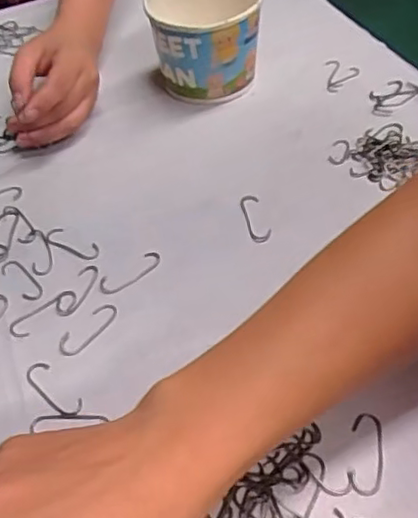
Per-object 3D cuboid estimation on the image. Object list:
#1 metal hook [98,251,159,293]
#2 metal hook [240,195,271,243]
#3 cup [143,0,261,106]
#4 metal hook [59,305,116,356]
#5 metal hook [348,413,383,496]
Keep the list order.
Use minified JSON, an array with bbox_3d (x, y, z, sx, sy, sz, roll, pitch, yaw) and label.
[{"bbox_3d":[-0.051,0.008,0.409,0.044,0.004,0.017,-29,52,-20],"label":"metal hook"},{"bbox_3d":[0.031,-0.028,0.436,0.014,0.005,0.046,-11,48,-5],"label":"metal hook"},{"bbox_3d":[-0.003,-0.182,0.521,0.085,0.078,0.079,-2,48,3],"label":"cup"},{"bbox_3d":[-0.073,0.042,0.380,0.016,0.004,0.043,29,56,27],"label":"metal hook"},{"bbox_3d":[0.080,0.097,0.317,0.016,0.004,0.043,7,49,11],"label":"metal hook"}]

